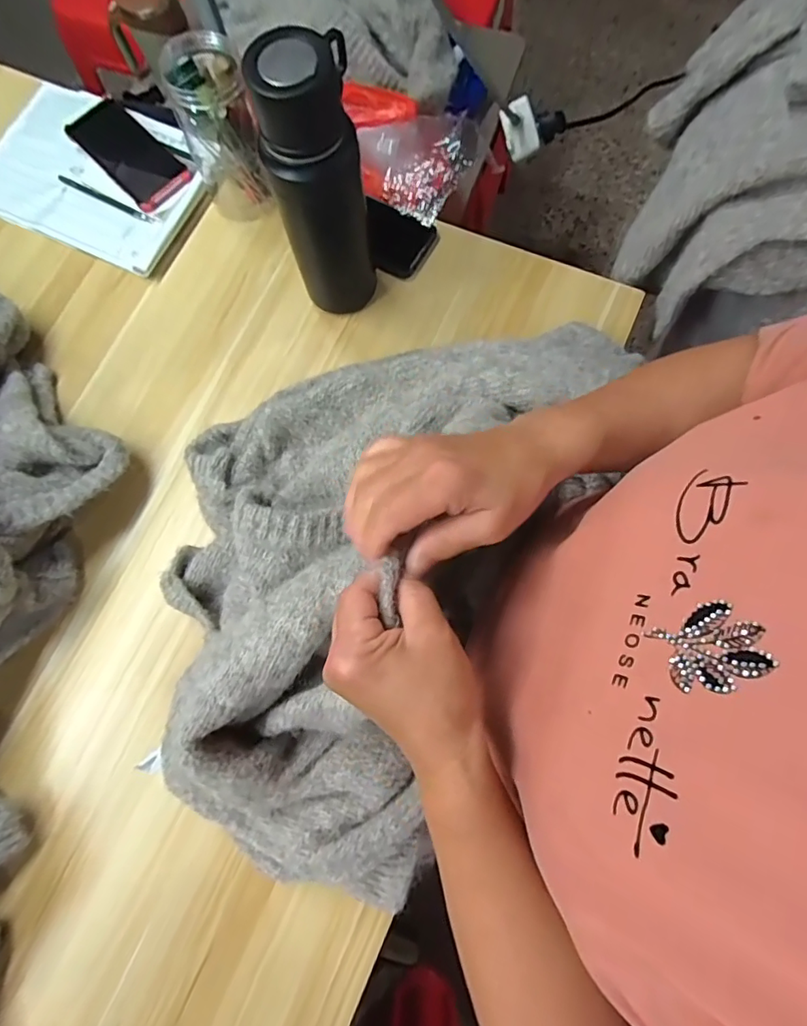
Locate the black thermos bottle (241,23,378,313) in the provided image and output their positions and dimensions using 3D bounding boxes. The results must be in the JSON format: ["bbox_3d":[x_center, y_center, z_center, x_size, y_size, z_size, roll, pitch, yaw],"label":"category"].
[{"bbox_3d":[-0.075,-0.305,0.473,0.075,0.243,0.074,-4,77,1],"label":"black thermos bottle"}]

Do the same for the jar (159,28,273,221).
[{"bbox_3d":[-0.203,-0.429,0.552,0.084,0.146,0.082,-20,77,-3],"label":"jar"}]

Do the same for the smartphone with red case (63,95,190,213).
[{"bbox_3d":[-0.353,-0.461,0.631,0.076,0.018,0.177,-44,80,-8],"label":"smartphone with red case"}]

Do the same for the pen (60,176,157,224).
[{"bbox_3d":[-0.383,-0.404,0.632,0.153,0.004,0.011,27,79,8],"label":"pen"}]

